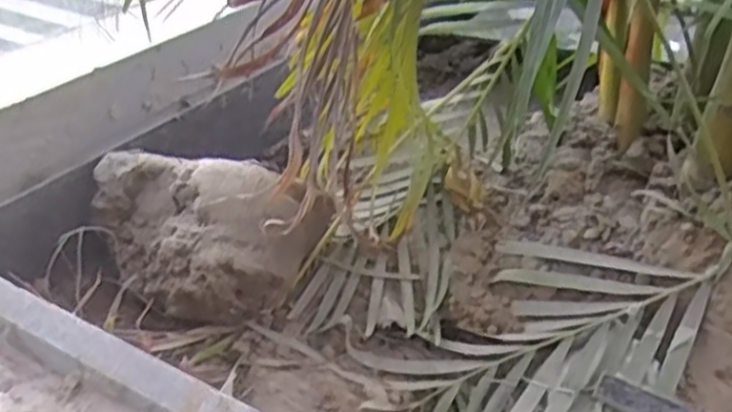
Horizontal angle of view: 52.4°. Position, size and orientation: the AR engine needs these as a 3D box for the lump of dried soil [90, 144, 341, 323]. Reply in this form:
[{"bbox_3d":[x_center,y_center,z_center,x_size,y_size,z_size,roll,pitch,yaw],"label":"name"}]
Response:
[{"bbox_3d":[-0.152,0.028,0.699,0.228,0.112,0.123,4,32,6],"label":"lump of dried soil"}]

